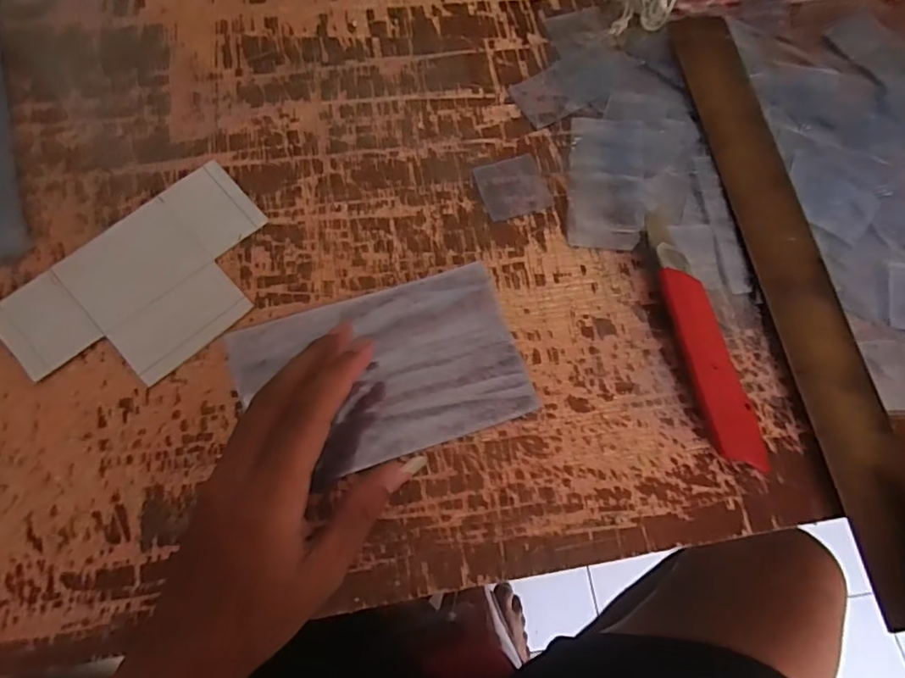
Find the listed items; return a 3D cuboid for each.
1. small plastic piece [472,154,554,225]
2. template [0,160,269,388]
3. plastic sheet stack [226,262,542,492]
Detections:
[{"bbox_3d":[0.043,-0.111,0.384,0.047,0.004,0.048,-17,73,-8],"label":"small plastic piece"},{"bbox_3d":[-0.190,-0.034,0.341,0.101,0.009,0.165,43,75,12],"label":"template"},{"bbox_3d":[-0.041,0.019,0.330,0.166,0.010,0.103,-19,73,-9],"label":"plastic sheet stack"}]

